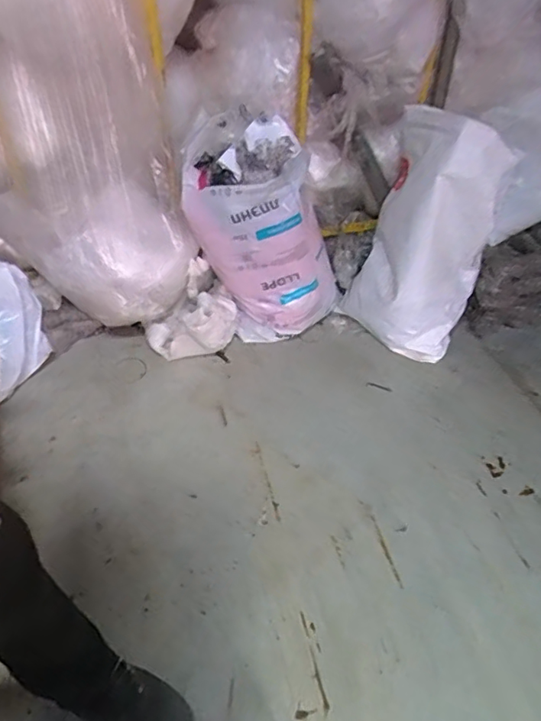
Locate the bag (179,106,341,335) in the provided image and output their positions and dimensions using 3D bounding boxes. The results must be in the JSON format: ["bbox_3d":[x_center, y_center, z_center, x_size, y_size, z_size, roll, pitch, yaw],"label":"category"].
[{"bbox_3d":[-0.006,-0.370,1.623,0.352,0.686,0.265,-10,44,19],"label":"bag"}]

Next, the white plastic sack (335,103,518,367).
[{"bbox_3d":[0.472,-0.373,1.662,0.373,0.666,0.379,20,49,14],"label":"white plastic sack"}]

